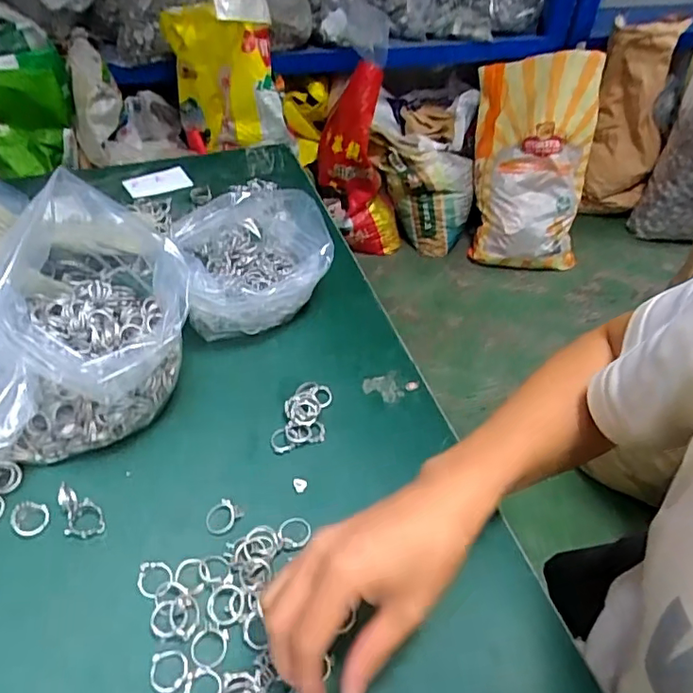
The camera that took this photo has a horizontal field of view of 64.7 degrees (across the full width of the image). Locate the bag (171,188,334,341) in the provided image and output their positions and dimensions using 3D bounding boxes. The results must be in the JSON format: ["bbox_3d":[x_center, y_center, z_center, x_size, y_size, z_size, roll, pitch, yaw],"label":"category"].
[{"bbox_3d":[-0.090,-0.087,0.525,0.146,0.077,0.152,-16,47,-18],"label":"bag"}]

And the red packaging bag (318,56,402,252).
[{"bbox_3d":[0.049,-0.569,1.780,0.283,0.581,0.209,7,43,3],"label":"red packaging bag"}]

